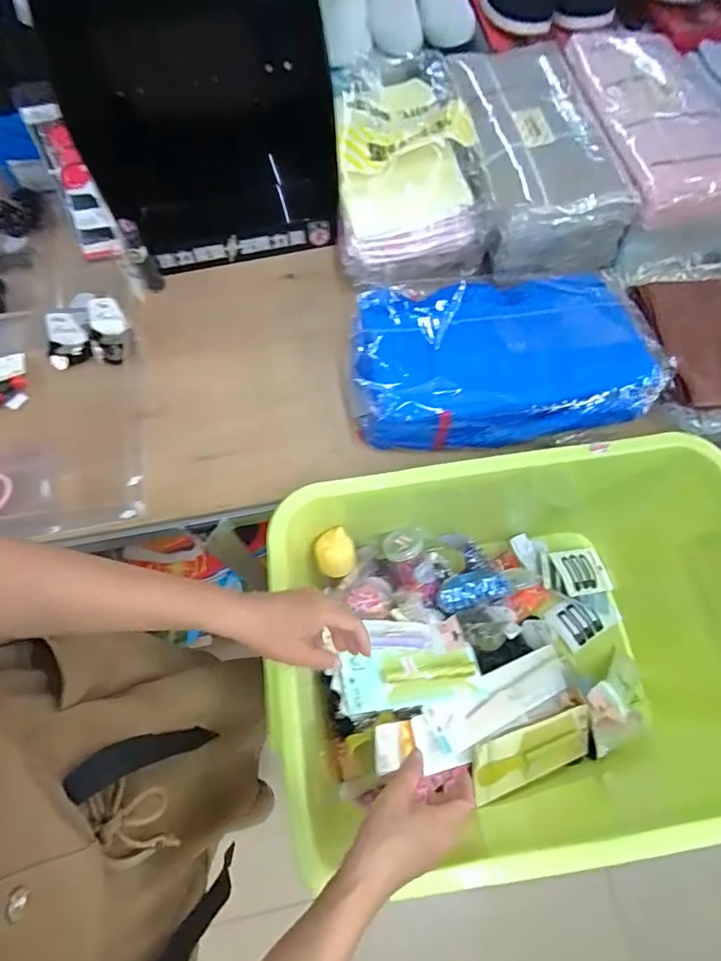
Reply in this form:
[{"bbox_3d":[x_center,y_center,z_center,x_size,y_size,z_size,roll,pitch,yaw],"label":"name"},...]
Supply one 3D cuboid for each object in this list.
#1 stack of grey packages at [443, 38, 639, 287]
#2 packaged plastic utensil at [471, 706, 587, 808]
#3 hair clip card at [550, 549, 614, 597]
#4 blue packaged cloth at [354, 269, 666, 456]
[{"bbox_3d":[0.245,-0.436,0.673,0.180,0.116,0.348,-6,68,-2],"label":"stack of grey packages"},{"bbox_3d":[0.223,0.346,0.620,0.213,0.014,0.072,0,89,-30],"label":"packaged plastic utensil"},{"bbox_3d":[0.353,0.146,0.782,0.103,0.014,0.073,-2,64,-26],"label":"hair clip card"},{"bbox_3d":[0.171,-0.147,0.600,0.371,0.068,0.202,-8,69,-2],"label":"blue packaged cloth"}]

